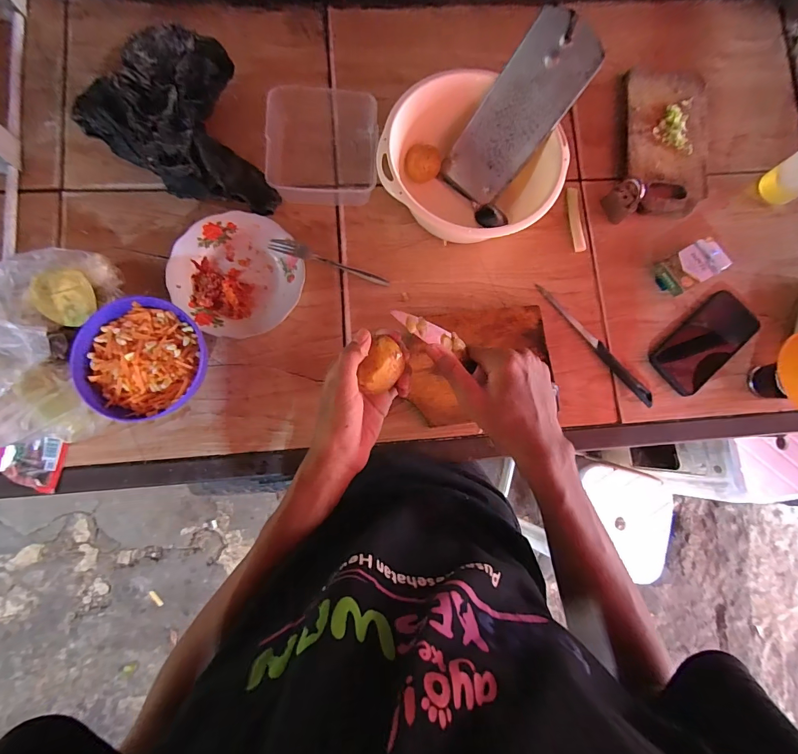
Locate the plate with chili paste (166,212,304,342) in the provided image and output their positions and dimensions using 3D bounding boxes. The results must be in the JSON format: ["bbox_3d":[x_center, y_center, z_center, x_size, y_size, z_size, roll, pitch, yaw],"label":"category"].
[{"bbox_3d":[-0.230,-0.145,0.547,0.176,0.034,0.169,0,82,-4],"label":"plate with chili paste"}]

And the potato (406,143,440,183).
[{"bbox_3d":[0.036,-0.321,0.585,0.052,0.044,0.050,7,82,-3],"label":"potato"}]

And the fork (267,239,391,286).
[{"bbox_3d":[-0.101,-0.169,0.568,0.175,0.021,0.021,15,81,-16],"label":"fork"}]

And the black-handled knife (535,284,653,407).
[{"bbox_3d":[0.298,-0.054,0.575,0.022,0.018,0.238,-39,86,-8],"label":"black-handled knife"}]

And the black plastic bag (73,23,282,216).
[{"bbox_3d":[-0.309,-0.339,0.527,0.215,0.114,0.288,-20,84,-6],"label":"black plastic bag"}]

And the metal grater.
[{"bbox_3d":[0.161,-0.366,0.539,0.105,0.235,0.016,45,37,3],"label":"metal grater"}]

